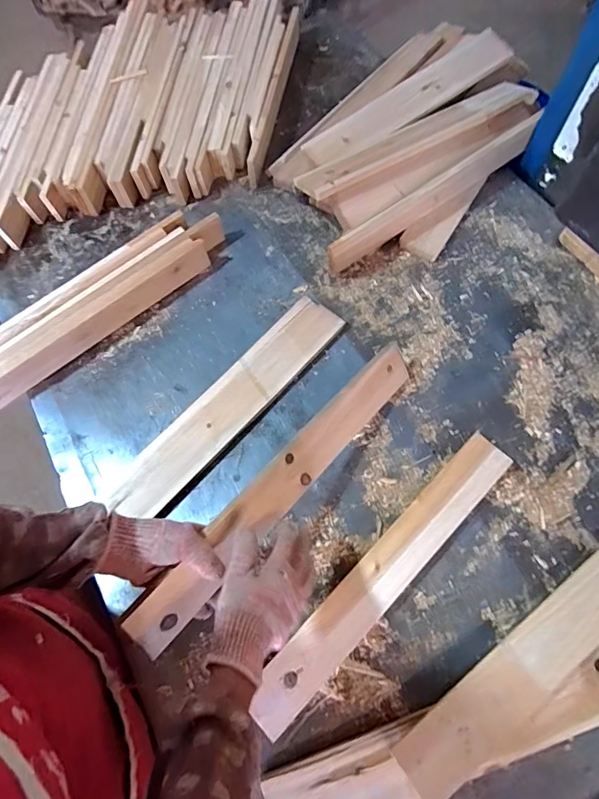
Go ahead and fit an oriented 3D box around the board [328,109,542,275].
[{"bbox_3d":[0.241,-0.368,0.806,0.461,0.097,0.023,-34,70,-11],"label":"board"}]

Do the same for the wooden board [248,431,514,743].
[{"bbox_3d":[0.122,0.236,0.604,0.475,0.018,0.068,-43,72,-14],"label":"wooden board"}]

